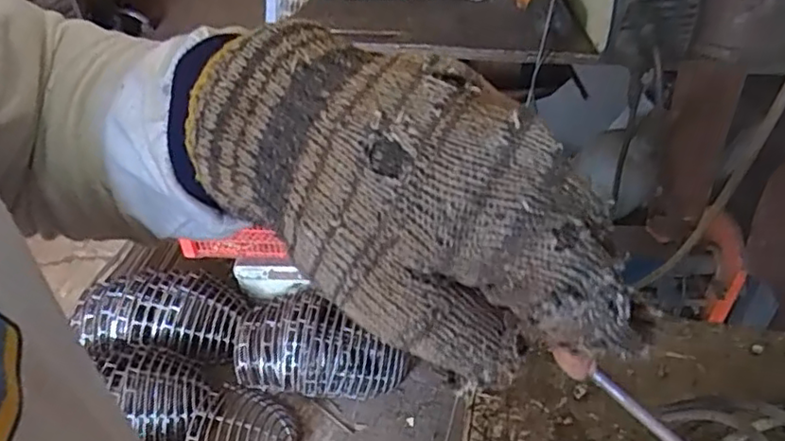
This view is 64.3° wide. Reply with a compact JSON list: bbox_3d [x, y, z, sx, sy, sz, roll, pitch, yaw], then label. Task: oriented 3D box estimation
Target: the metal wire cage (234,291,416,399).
[{"bbox_3d":[-0.176,0.313,1.465,0.406,0.168,0.200,10,43,16],"label":"metal wire cage"}]

